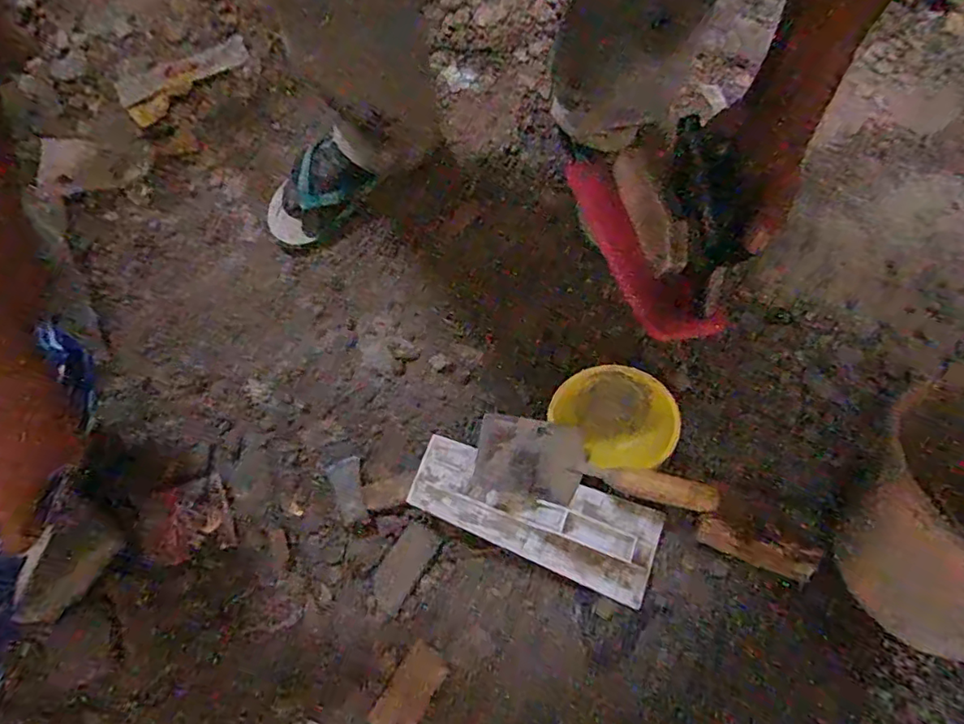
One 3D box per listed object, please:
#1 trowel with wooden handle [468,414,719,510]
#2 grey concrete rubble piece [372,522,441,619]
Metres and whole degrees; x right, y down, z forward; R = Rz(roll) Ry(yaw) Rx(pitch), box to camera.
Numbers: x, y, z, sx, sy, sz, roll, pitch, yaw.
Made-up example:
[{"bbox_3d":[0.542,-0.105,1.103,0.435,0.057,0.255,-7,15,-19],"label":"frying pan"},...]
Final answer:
[{"bbox_3d":[0.125,0.126,0.647,0.273,0.037,0.101,8,77,6],"label":"trowel with wooden handle"},{"bbox_3d":[-0.094,0.244,0.673,0.047,0.018,0.098,31,81,11],"label":"grey concrete rubble piece"}]

